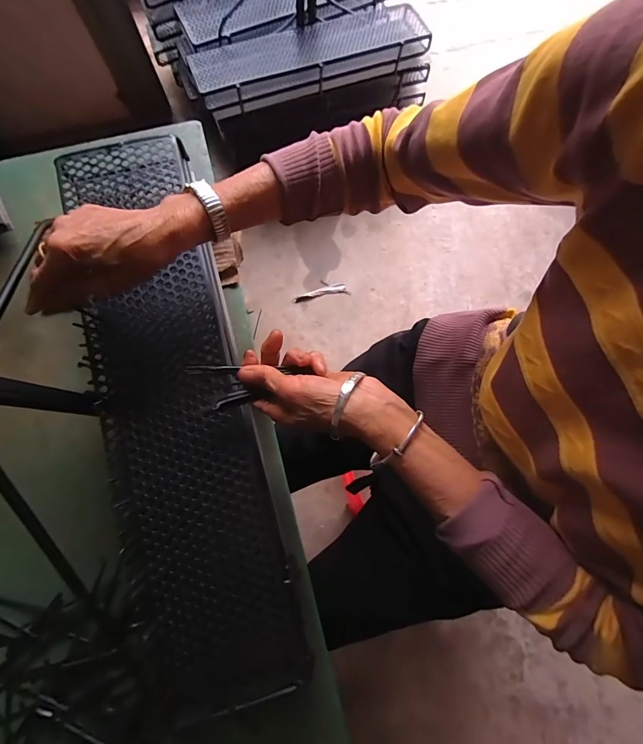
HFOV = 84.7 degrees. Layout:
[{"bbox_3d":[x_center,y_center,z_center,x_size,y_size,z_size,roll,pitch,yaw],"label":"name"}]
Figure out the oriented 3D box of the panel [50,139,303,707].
[{"bbox_3d":[-0.155,0.016,0.370,0.138,0.017,0.593,-16,80,-6],"label":"panel"}]

